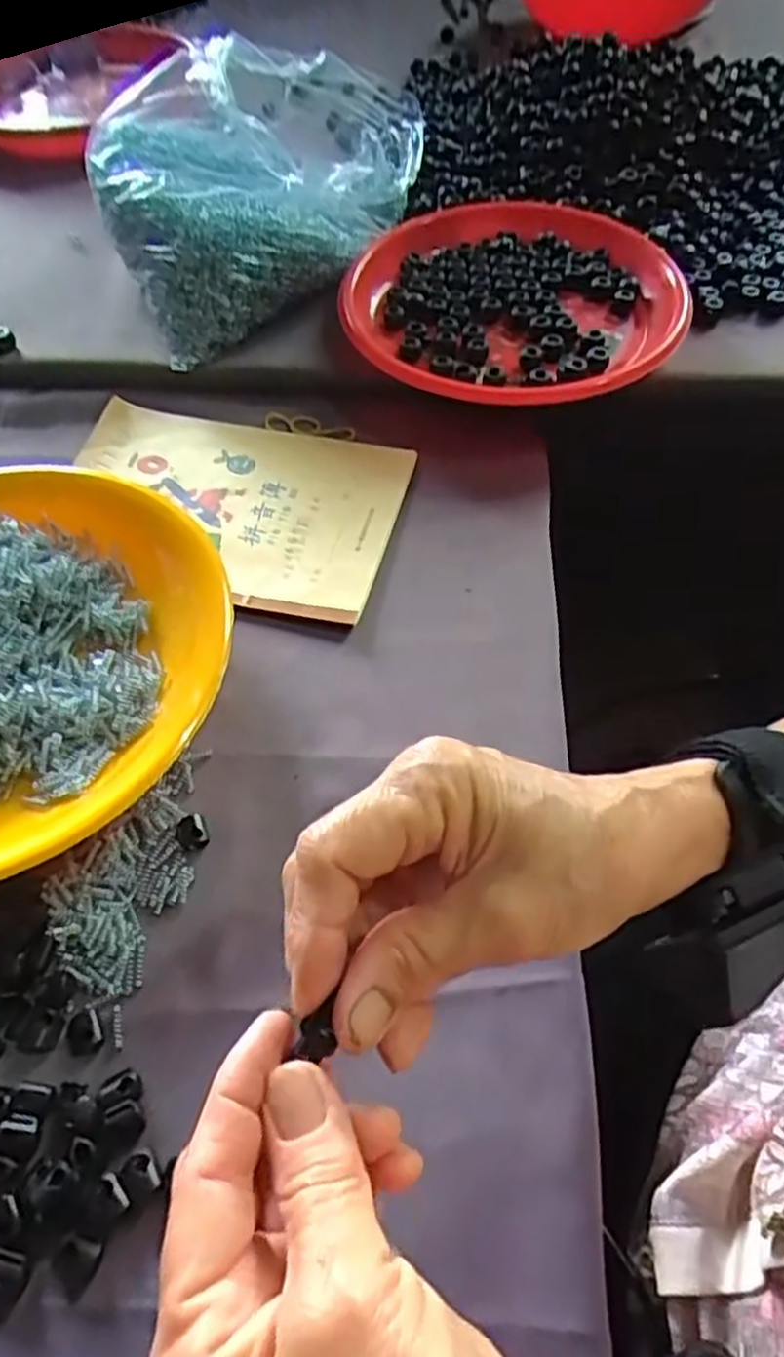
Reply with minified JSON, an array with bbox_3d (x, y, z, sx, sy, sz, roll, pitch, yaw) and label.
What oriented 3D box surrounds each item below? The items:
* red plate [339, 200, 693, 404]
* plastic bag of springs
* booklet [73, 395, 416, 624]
[{"bbox_3d":[0.082,-0.251,0.522,0.213,0.045,0.224,-1,56,2],"label":"red plate"},{"bbox_3d":[-0.098,-0.361,0.551,0.255,0.124,0.182,-36,62,-20],"label":"plastic bag of springs"},{"bbox_3d":[-0.100,-0.110,0.463,0.207,0.008,0.139,14,58,12],"label":"booklet"}]

